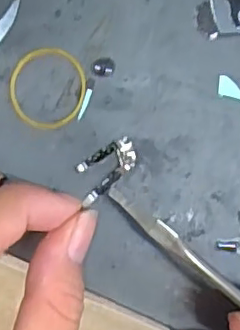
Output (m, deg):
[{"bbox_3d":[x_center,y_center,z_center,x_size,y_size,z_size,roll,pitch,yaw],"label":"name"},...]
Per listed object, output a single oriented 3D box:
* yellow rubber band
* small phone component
[{"bbox_3d":[-0.026,-0.028,0.224,0.027,0.004,0.030,6,90,-9],"label":"yellow rubber band"},{"bbox_3d":[-0.005,0.002,0.228,0.026,0.004,0.015,-32,96,-7],"label":"small phone component"}]

